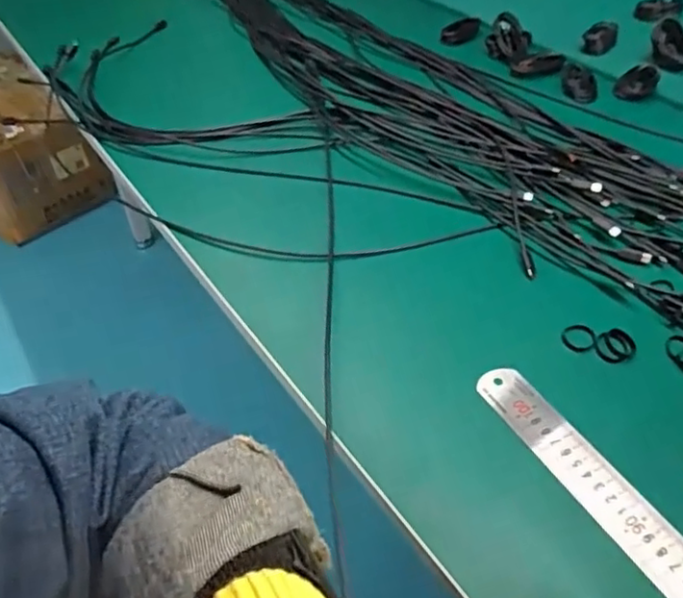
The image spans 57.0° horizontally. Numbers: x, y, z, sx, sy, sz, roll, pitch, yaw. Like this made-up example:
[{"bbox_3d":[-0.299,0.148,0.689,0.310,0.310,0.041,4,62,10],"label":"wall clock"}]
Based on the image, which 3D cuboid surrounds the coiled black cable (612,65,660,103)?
[{"bbox_3d":[0.375,-0.276,0.800,0.048,0.019,0.067,16,47,19],"label":"coiled black cable"}]

